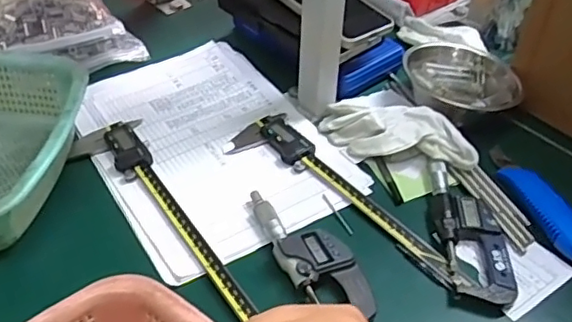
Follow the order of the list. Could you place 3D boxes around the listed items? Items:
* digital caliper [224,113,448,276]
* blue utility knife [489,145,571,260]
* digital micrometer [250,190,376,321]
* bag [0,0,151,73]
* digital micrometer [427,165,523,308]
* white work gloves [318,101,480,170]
[{"bbox_3d":[0.043,0.029,0.572,0.066,0.015,0.249,-29,51,-30],"label":"digital caliper"},{"bbox_3d":[0.239,0.038,0.562,0.038,0.024,0.167,-13,45,-16],"label":"blue utility knife"},{"bbox_3d":[0.020,0.074,0.515,0.055,0.018,0.153,-18,47,-21],"label":"digital micrometer"},{"bbox_3d":[-0.290,-0.181,0.736,0.164,0.080,0.204,-24,49,-26],"label":"bag"},{"bbox_3d":[0.162,0.059,0.540,0.054,0.019,0.153,-3,43,-6],"label":"digital micrometer"},{"bbox_3d":[0.111,-0.028,0.610,0.160,0.044,0.069,31,49,27],"label":"white work gloves"}]

